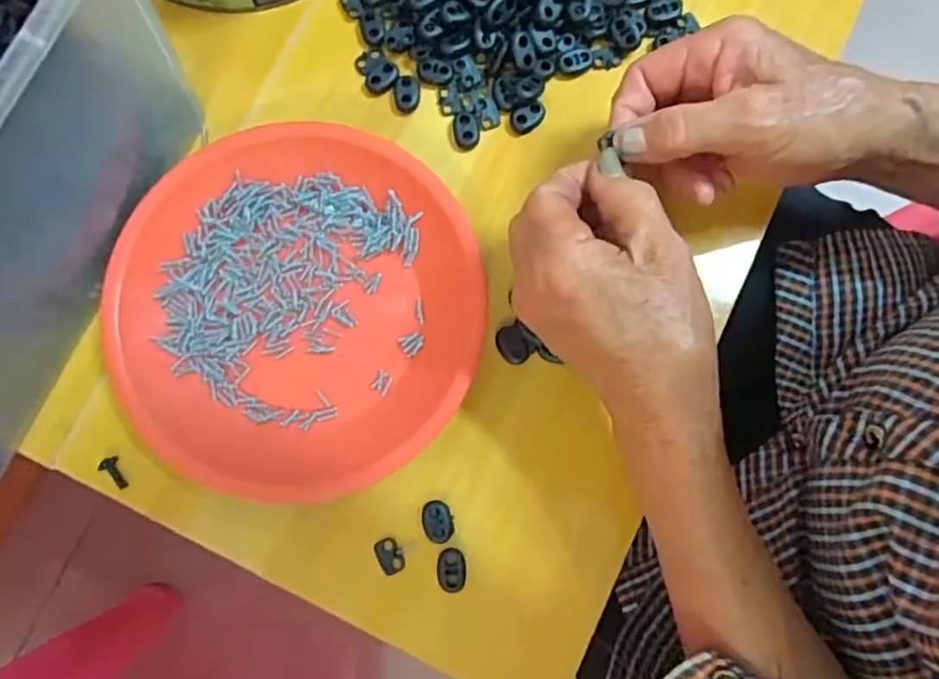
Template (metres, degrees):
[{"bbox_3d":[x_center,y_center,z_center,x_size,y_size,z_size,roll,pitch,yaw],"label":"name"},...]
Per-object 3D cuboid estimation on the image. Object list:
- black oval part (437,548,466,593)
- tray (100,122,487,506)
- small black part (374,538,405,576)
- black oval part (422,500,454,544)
[{"bbox_3d":[-0.009,0.119,0.325,0.015,0.004,0.021,-3,80,0],"label":"black oval part"},{"bbox_3d":[-0.091,-0.016,0.336,0.192,0.027,0.186,0,80,0],"label":"tray"},{"bbox_3d":[-0.042,0.113,0.328,0.012,0.004,0.018,-27,81,-4],"label":"small black part"},{"bbox_3d":[-0.017,0.095,0.328,0.016,0.007,0.021,-11,80,-2],"label":"black oval part"}]

